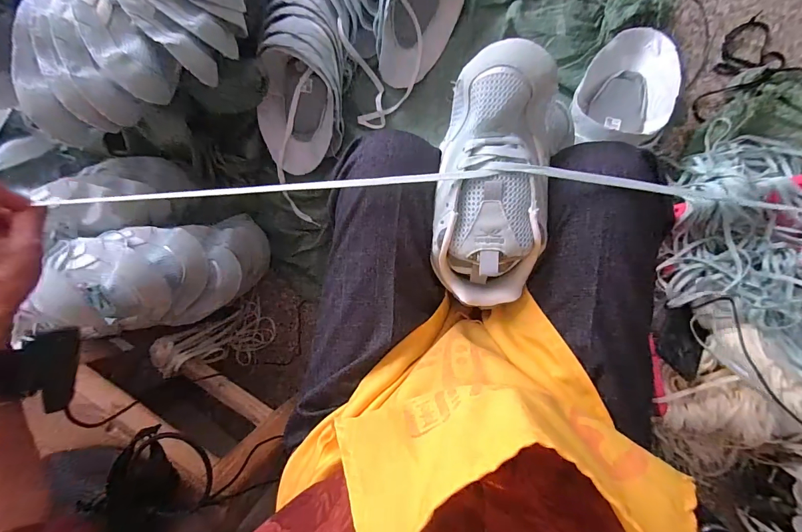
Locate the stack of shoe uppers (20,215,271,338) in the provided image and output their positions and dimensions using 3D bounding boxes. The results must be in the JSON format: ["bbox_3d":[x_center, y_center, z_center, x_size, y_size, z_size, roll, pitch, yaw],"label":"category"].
[{"bbox_3d":[-0.377,0.011,0.636,0.166,0.298,0.160,-17,90,10],"label":"stack of shoe uppers"}]

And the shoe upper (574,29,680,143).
[{"bbox_3d":[0.388,-0.306,0.629,0.152,0.073,0.224,22,96,8],"label":"shoe upper"}]

